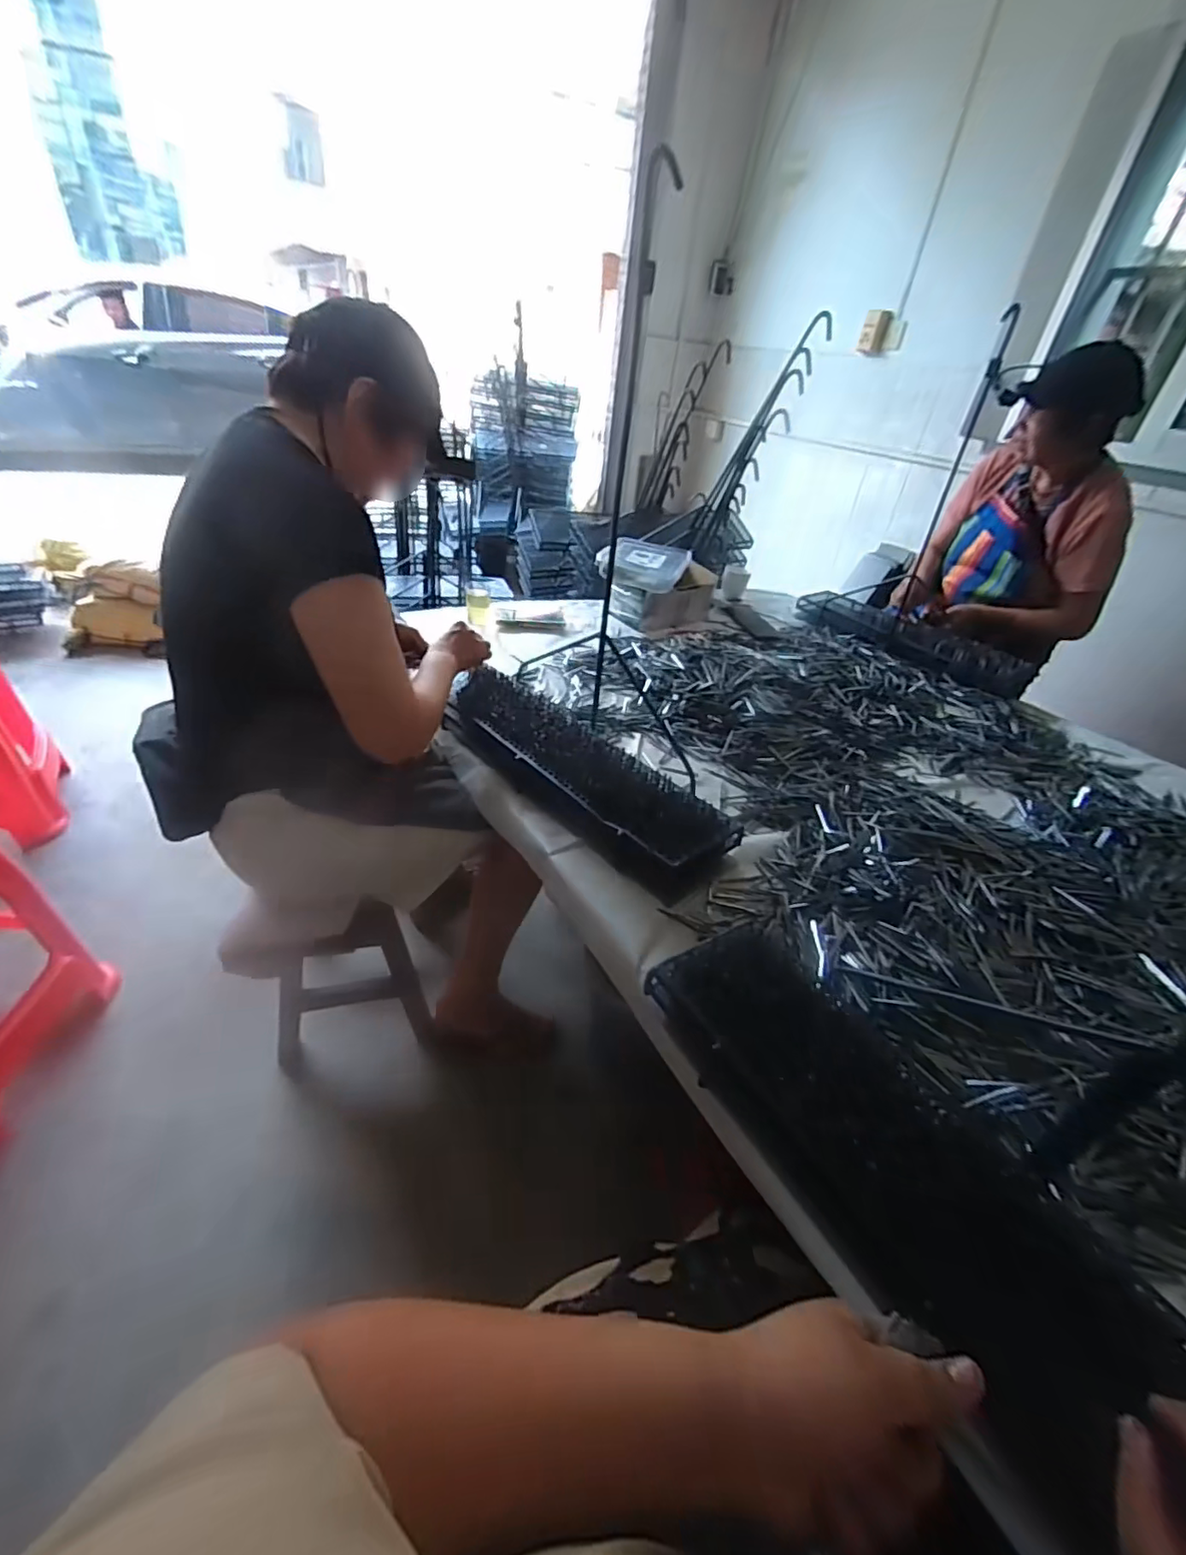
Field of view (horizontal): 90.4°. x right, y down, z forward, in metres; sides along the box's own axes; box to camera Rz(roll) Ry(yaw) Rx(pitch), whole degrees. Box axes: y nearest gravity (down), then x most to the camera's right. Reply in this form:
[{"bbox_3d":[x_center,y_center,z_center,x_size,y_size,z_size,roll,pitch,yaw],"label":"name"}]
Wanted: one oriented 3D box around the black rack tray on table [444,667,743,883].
[{"bbox_3d":[-0.041,-0.028,0.894,0.143,0.067,0.541,-26,47,-38],"label":"black rack tray on table"}]

